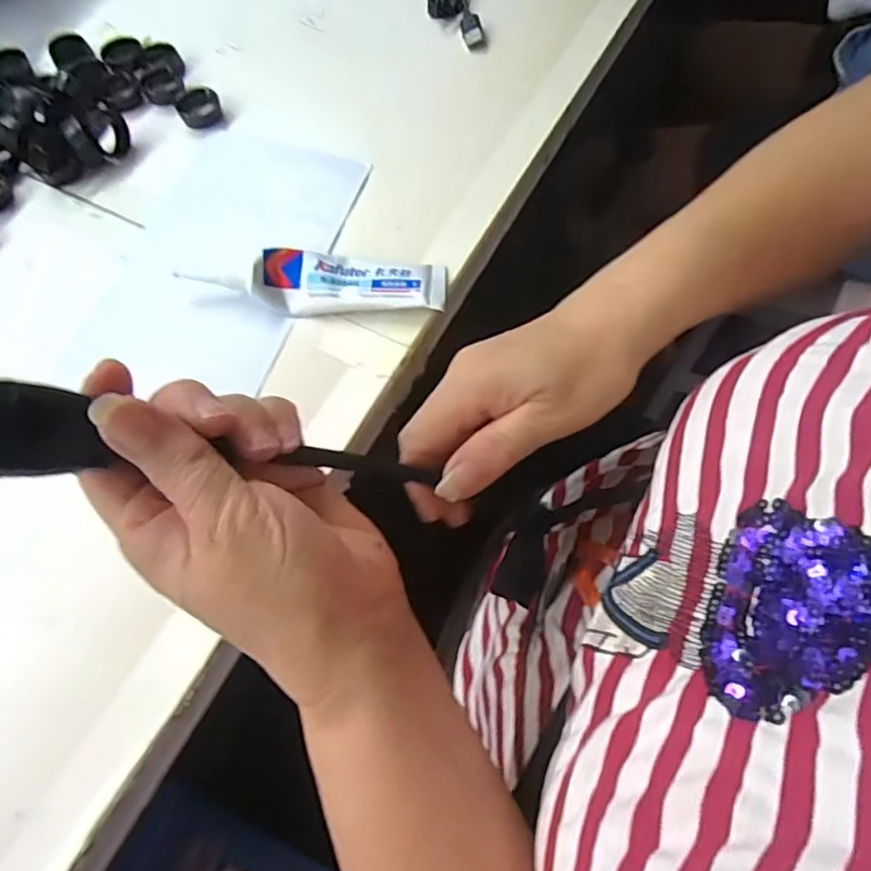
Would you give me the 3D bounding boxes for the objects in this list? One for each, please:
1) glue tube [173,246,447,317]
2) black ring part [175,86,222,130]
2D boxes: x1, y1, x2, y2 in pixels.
[{"bbox_3d":[-0.063,-0.087,0.348,0.137,0.023,0.032,2,66,2],"label":"glue tube"},{"bbox_3d":[-0.161,-0.223,0.417,0.028,0.010,0.033,-13,66,-5],"label":"black ring part"}]

